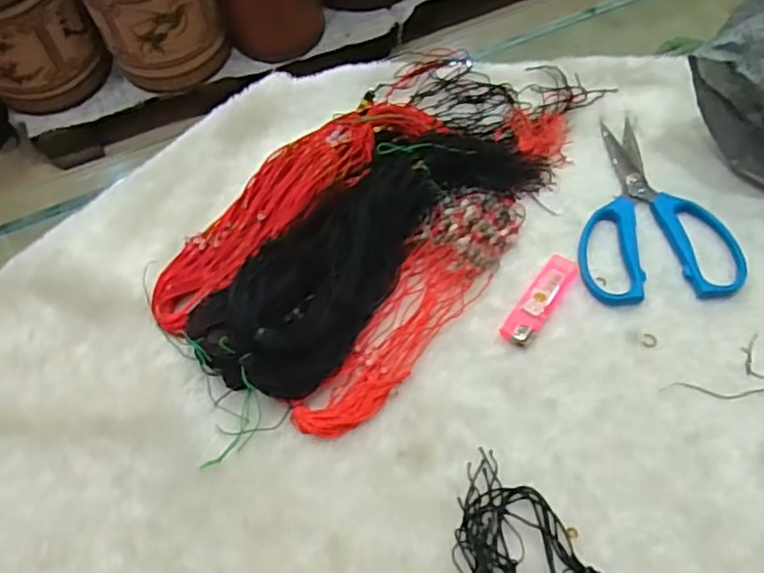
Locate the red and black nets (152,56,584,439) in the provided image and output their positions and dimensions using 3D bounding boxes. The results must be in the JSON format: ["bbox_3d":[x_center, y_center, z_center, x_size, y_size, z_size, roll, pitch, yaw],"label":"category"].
[{"bbox_3d":[0.002,-0.069,0.514,0.194,0.043,0.363,34,68,20],"label":"red and black nets"}]

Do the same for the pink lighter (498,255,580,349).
[{"bbox_3d":[0.117,0.008,0.485,0.023,0.010,0.083,32,67,19],"label":"pink lighter"}]

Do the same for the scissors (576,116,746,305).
[{"bbox_3d":[0.207,-0.065,0.521,0.116,0.007,0.169,-3,60,1],"label":"scissors"}]

